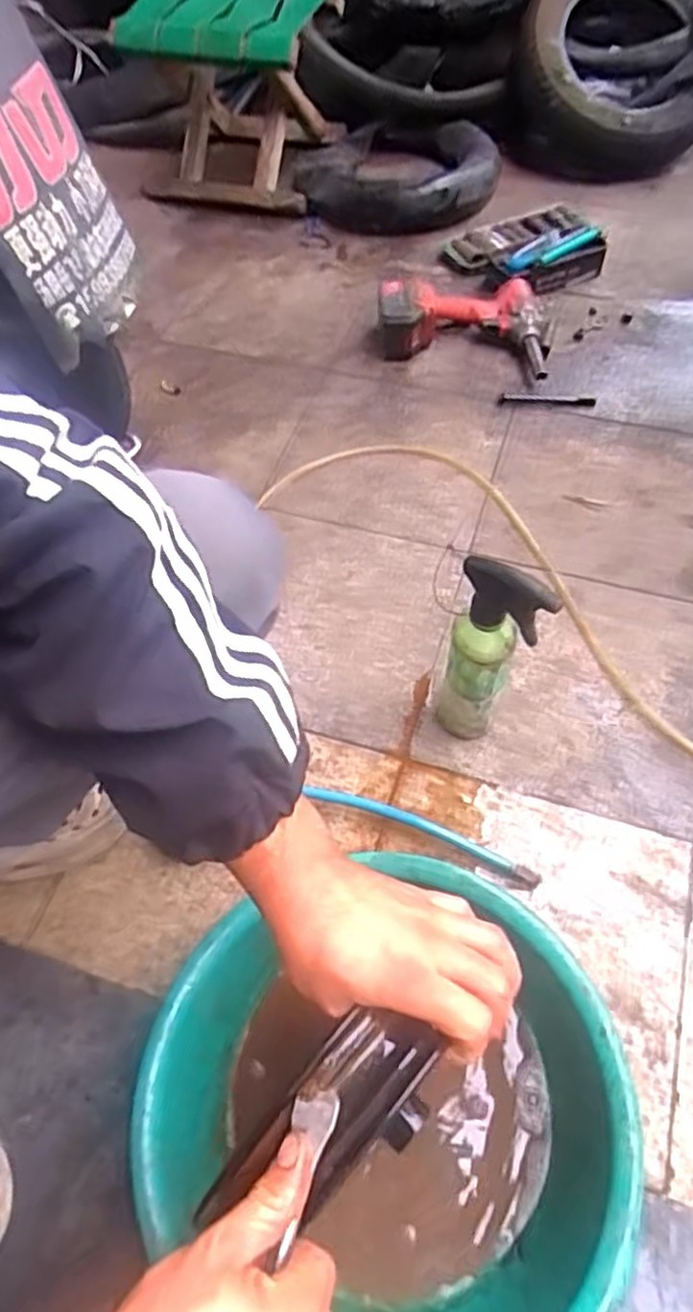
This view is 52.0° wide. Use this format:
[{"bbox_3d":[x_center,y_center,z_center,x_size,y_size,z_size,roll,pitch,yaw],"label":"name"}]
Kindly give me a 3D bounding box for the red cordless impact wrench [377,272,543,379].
[{"bbox_3d":[0.187,-0.539,1.128,0.264,0.088,0.212,8,60,7],"label":"red cordless impact wrench"}]

